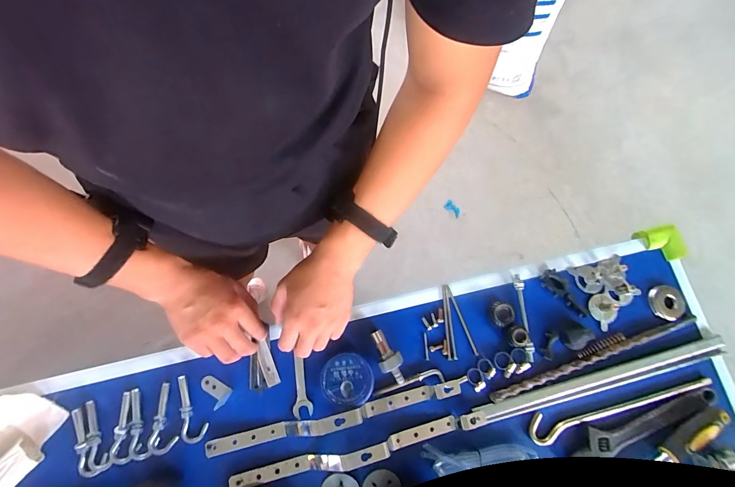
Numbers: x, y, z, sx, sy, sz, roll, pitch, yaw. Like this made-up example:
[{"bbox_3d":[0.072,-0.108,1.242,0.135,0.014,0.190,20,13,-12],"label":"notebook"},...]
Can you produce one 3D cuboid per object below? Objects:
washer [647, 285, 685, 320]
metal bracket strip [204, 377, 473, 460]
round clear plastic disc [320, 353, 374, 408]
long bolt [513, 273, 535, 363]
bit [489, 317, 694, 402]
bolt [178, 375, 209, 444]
[{"bbox_3d":[0.466,0.092,0.530,0.049,0.008,0.053,1,73,-2],"label":"washer"},{"bbox_3d":[-0.038,0.231,0.453,0.348,0.030,0.022,-12,78,-5],"label":"metal bracket strip"},{"bbox_3d":[-0.027,0.186,0.469,0.070,0.028,0.066,1,73,-2],"label":"round clear plastic disc"},{"bbox_3d":[0.233,0.108,0.506,0.015,0.015,0.125,-2,74,-3],"label":"long bolt"},{"bbox_3d":[0.332,0.166,0.499,0.330,0.009,0.015,-18,75,-7],"label":"bit"},{"bbox_3d":[-0.245,0.225,0.459,0.034,0.011,0.084,-30,77,-10],"label":"bolt"}]

